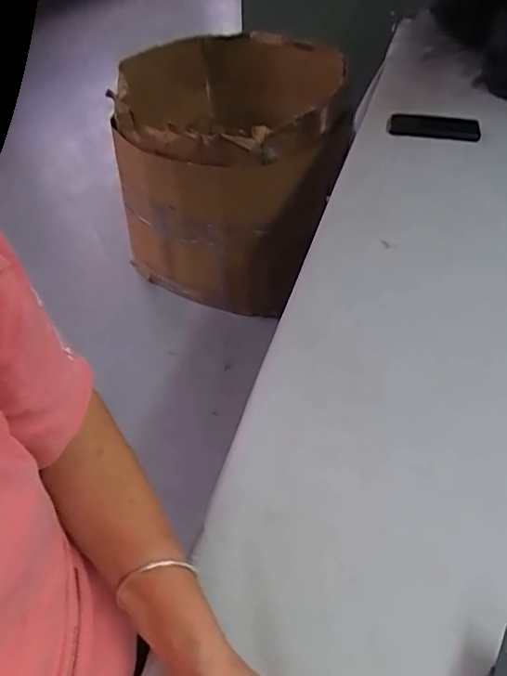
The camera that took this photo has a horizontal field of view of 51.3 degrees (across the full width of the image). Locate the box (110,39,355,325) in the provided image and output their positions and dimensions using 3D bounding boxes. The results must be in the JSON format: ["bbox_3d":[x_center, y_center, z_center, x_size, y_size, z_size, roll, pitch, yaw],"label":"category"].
[{"bbox_3d":[-0.020,-0.568,1.721,0.664,0.614,0.710,13,47,15],"label":"box"}]

